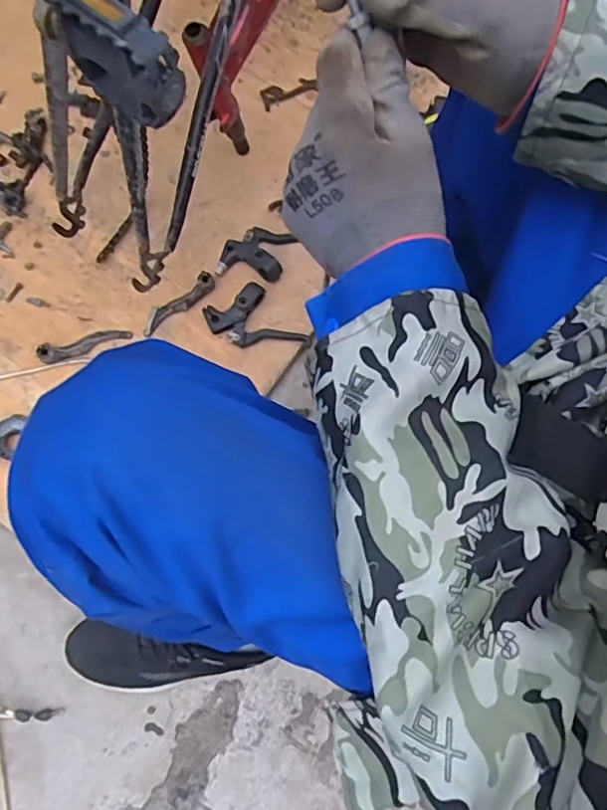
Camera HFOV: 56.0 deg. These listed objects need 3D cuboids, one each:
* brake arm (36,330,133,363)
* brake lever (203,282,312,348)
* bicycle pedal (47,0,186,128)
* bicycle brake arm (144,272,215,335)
[{"bbox_3d":[-0.294,-0.082,0.767,0.121,0.023,0.028,-16,74,-5],"label":"brake arm"},{"bbox_3d":[-0.066,-0.108,0.776,0.091,0.029,0.123,-39,78,-11],"label":"brake lever"},{"bbox_3d":[-0.124,-0.239,0.393,0.092,0.071,0.026,39,75,9],"label":"bicycle pedal"},{"bbox_3d":[-0.174,-0.141,0.788,0.117,0.021,0.028,-35,77,-10],"label":"bicycle brake arm"}]

